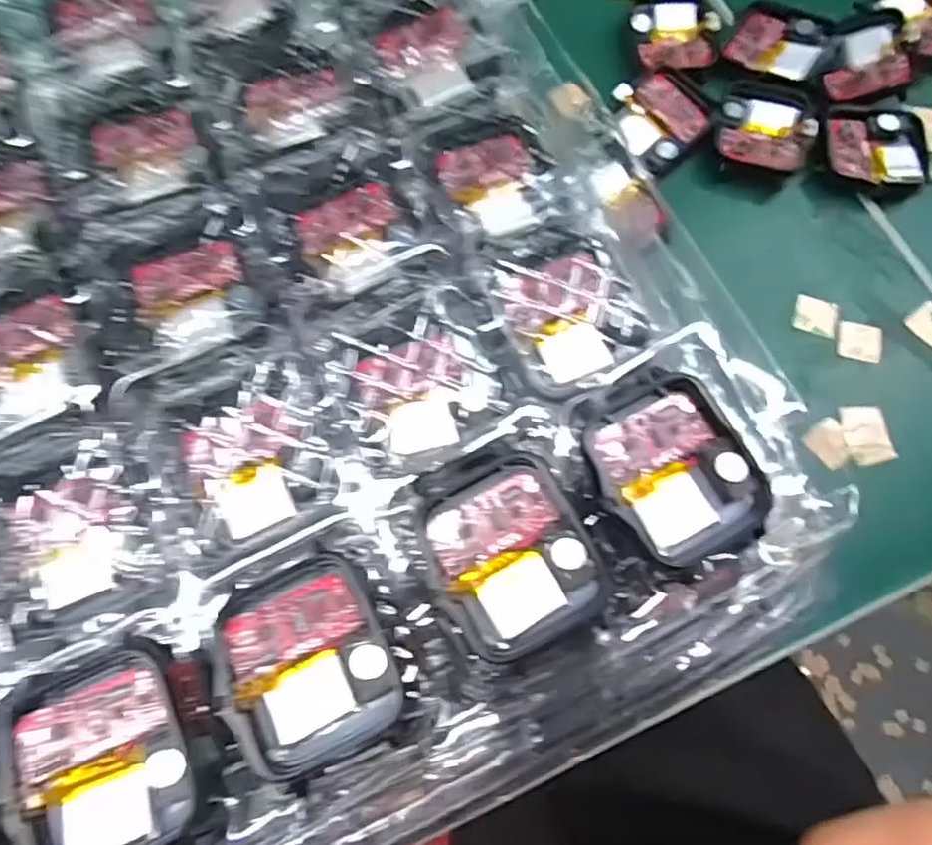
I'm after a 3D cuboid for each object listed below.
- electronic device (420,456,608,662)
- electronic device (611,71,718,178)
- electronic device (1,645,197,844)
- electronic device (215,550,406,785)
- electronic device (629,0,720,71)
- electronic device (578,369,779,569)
[{"bbox_3d":[0.010,0.032,0.153,0.035,0.006,0.043,-26,74,-8],"label":"electronic device"},{"bbox_3d":[0.082,-0.130,0.269,0.036,0.007,0.039,-34,75,-10],"label":"electronic device"},{"bbox_3d":[-0.081,0.077,0.145,0.037,0.011,0.044,-25,74,-7],"label":"electronic device"},{"bbox_3d":[-0.037,0.055,0.147,0.037,0.007,0.043,-24,73,-7],"label":"electronic device"},{"bbox_3d":[0.092,-0.174,0.284,0.035,0.007,0.042,-3,72,0],"label":"electronic device"},{"bbox_3d":[0.052,0.012,0.158,0.038,0.007,0.043,-29,74,-8],"label":"electronic device"}]

